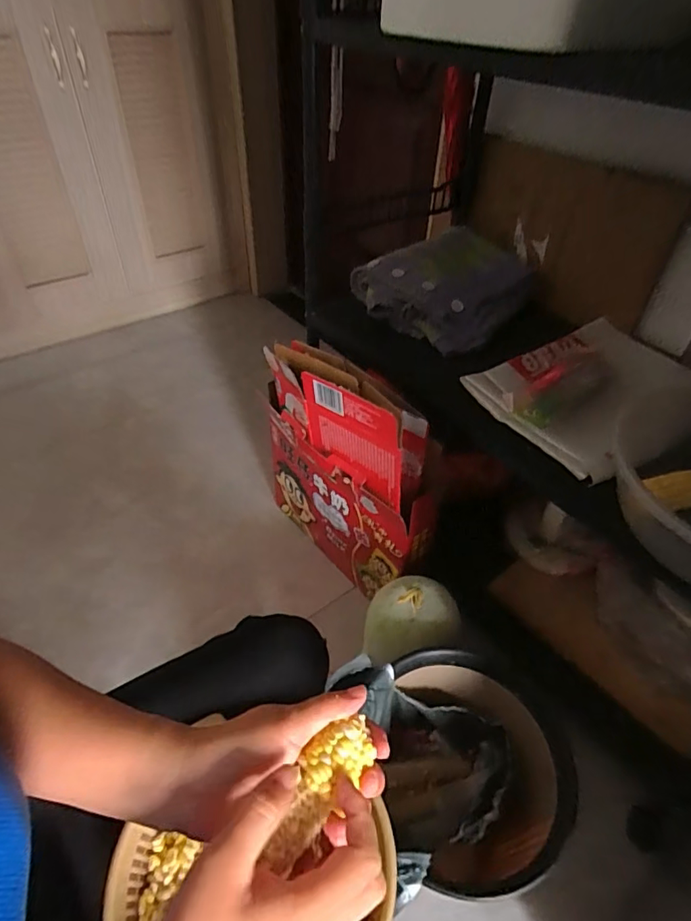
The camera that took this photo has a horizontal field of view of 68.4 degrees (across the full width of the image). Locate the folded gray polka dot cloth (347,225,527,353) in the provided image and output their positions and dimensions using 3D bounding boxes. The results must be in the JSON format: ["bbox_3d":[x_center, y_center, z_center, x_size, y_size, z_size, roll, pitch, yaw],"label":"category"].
[{"bbox_3d":[0.172,-0.339,0.964,0.295,0.082,0.285,28,50,24],"label":"folded gray polka dot cloth"}]

